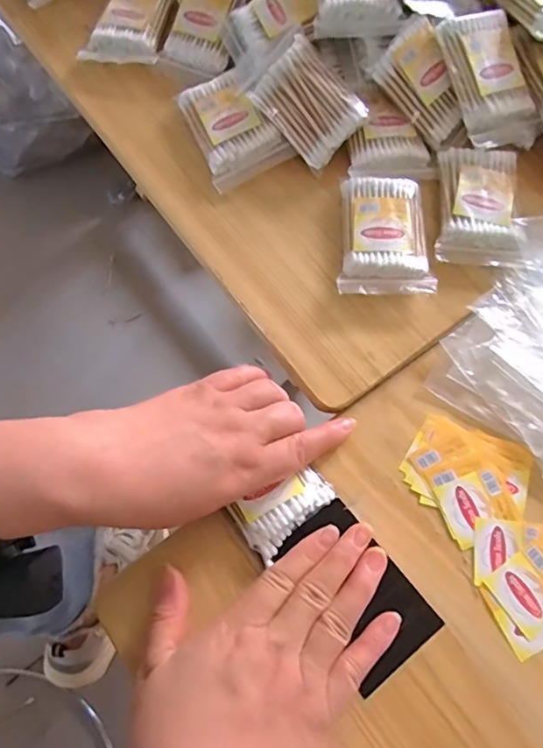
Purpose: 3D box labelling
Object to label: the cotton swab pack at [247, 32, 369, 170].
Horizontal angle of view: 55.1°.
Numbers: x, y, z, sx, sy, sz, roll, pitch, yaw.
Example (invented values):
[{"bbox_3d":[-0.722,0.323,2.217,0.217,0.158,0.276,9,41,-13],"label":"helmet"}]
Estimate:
[{"bbox_3d":[0.026,-0.197,0.378,0.057,0.024,0.080,-44,89,13],"label":"cotton swab pack"}]

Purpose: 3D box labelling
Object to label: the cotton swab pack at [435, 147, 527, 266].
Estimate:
[{"bbox_3d":[0.144,-0.118,0.362,0.056,0.013,0.086,3,73,1],"label":"cotton swab pack"}]

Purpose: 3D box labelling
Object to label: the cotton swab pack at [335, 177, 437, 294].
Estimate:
[{"bbox_3d":[0.077,-0.095,0.363,0.059,0.017,0.086,0,73,0],"label":"cotton swab pack"}]

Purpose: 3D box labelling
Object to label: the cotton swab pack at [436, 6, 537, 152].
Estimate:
[{"bbox_3d":[0.155,-0.206,0.367,0.057,0.017,0.093,-25,100,-13],"label":"cotton swab pack"}]

